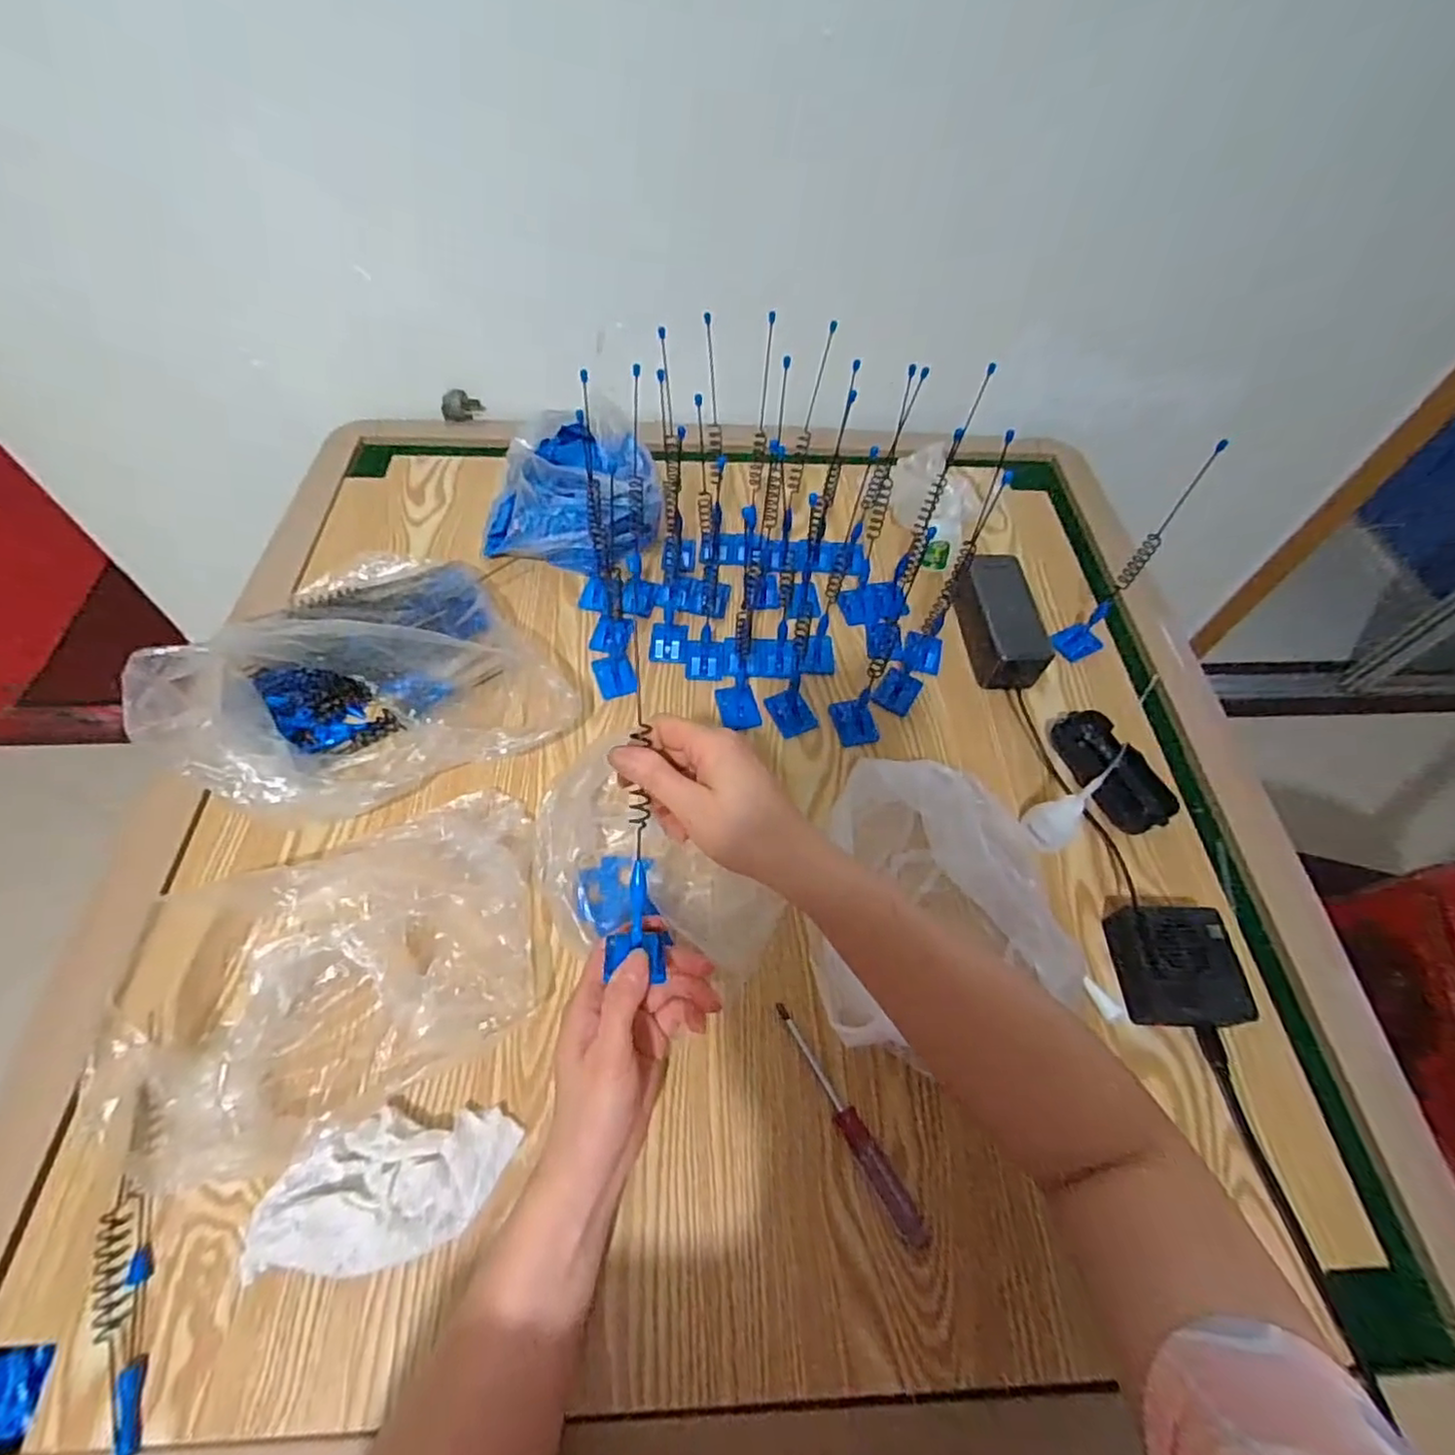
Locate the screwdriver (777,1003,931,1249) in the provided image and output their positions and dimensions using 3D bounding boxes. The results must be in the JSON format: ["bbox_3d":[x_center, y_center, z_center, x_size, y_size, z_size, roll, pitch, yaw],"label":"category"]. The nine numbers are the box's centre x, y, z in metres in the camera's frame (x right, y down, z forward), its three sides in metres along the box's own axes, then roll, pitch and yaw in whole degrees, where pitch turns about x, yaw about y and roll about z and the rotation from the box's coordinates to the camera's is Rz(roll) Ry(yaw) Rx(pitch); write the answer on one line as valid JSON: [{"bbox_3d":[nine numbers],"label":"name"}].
[{"bbox_3d":[0.076,0.248,0.422,0.017,0.015,0.152,-26,63,-18],"label":"screwdriver"}]

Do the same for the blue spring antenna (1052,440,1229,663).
[{"bbox_3d":[0.350,-0.138,0.568,0.037,0.198,0.058,40,64,20],"label":"blue spring antenna"}]

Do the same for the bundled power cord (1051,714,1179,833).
[{"bbox_3d":[0.328,0.034,0.567,0.051,0.027,0.112,-21,61,-16],"label":"bundled power cord"}]

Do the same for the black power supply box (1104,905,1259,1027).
[{"bbox_3d":[0.323,0.170,0.472,0.072,0.038,0.078,1,57,-3],"label":"black power supply box"}]

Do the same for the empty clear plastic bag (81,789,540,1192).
[{"bbox_3d":[-0.258,0.146,0.434,0.266,0.071,0.197,-19,61,-15],"label":"empty clear plastic bag"}]

